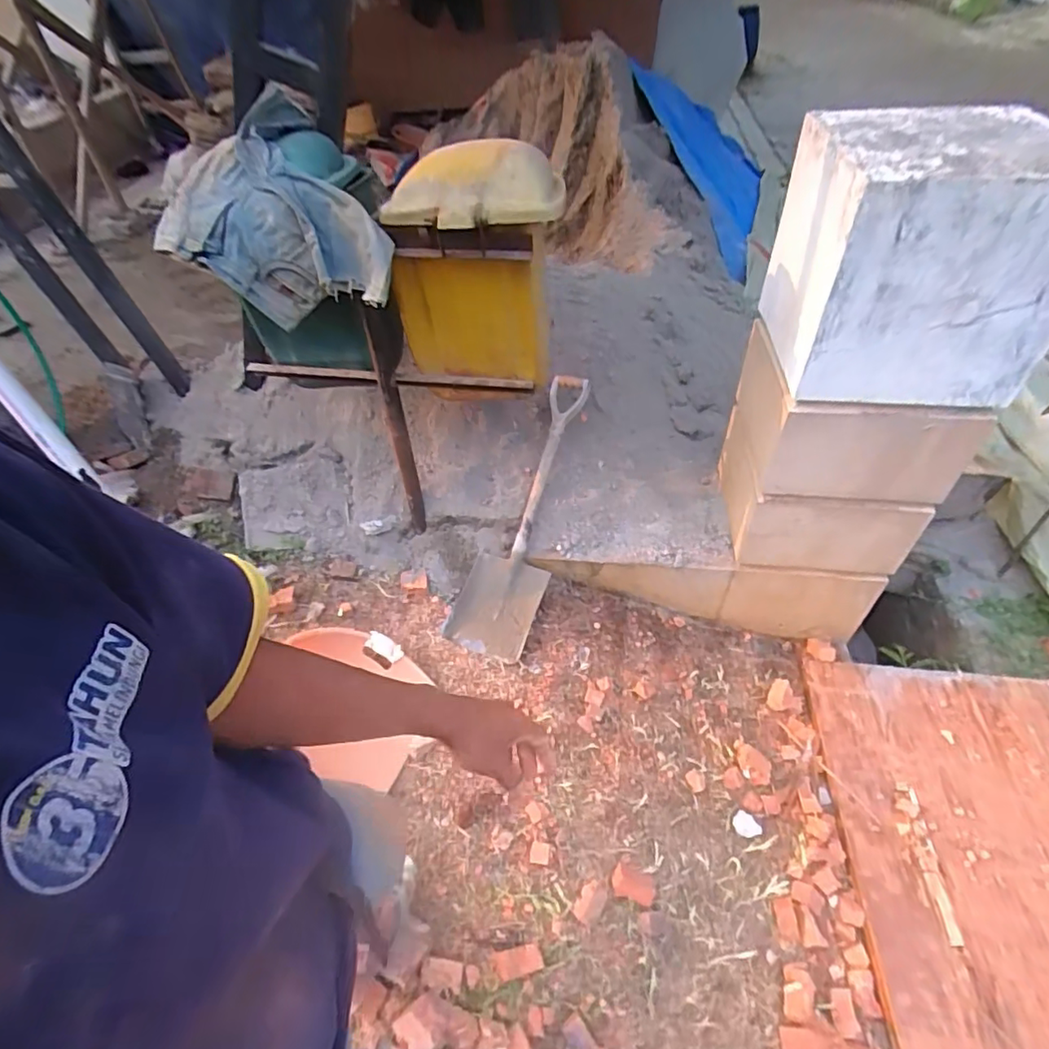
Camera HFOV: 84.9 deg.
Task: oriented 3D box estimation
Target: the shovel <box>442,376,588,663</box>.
[{"bbox_3d":[0.009,-0.031,1.637,0.237,0.118,0.810,18,89,25],"label":"shovel"}]

